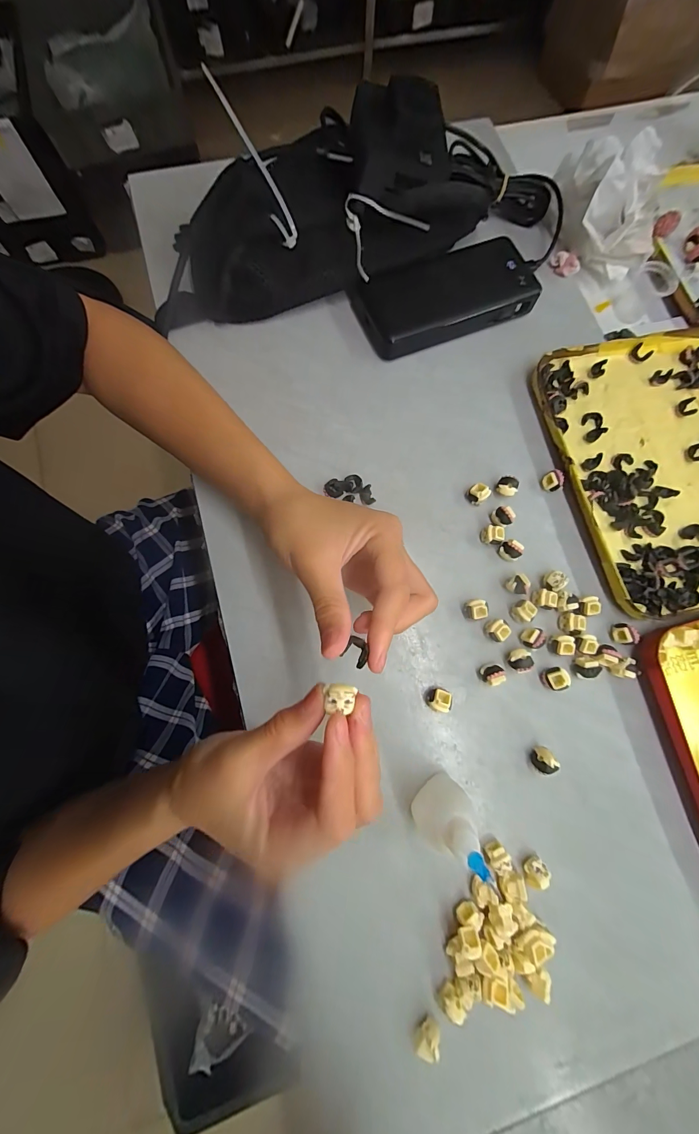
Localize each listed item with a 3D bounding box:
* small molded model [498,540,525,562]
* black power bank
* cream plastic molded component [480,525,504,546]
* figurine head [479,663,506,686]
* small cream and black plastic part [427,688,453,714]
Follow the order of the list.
[{"bbox_3d":[0.127,-0.013,0.285,0.016,0.016,0.011,37,79,7],"label":"small molded model"},{"bbox_3d":[0.086,-0.247,0.332,0.158,0.030,0.075,-22,78,-6],"label":"black power bank"},{"bbox_3d":[0.114,-0.025,0.288,0.016,0.014,0.014,8,76,1],"label":"cream plastic molded component"},{"bbox_3d":[0.104,0.078,0.263,0.013,0.015,0.015,-20,78,-6],"label":"figurine head"},{"bbox_3d":[0.064,0.095,0.258,0.015,0.015,0.015,24,77,5],"label":"small cream and black plastic part"}]

